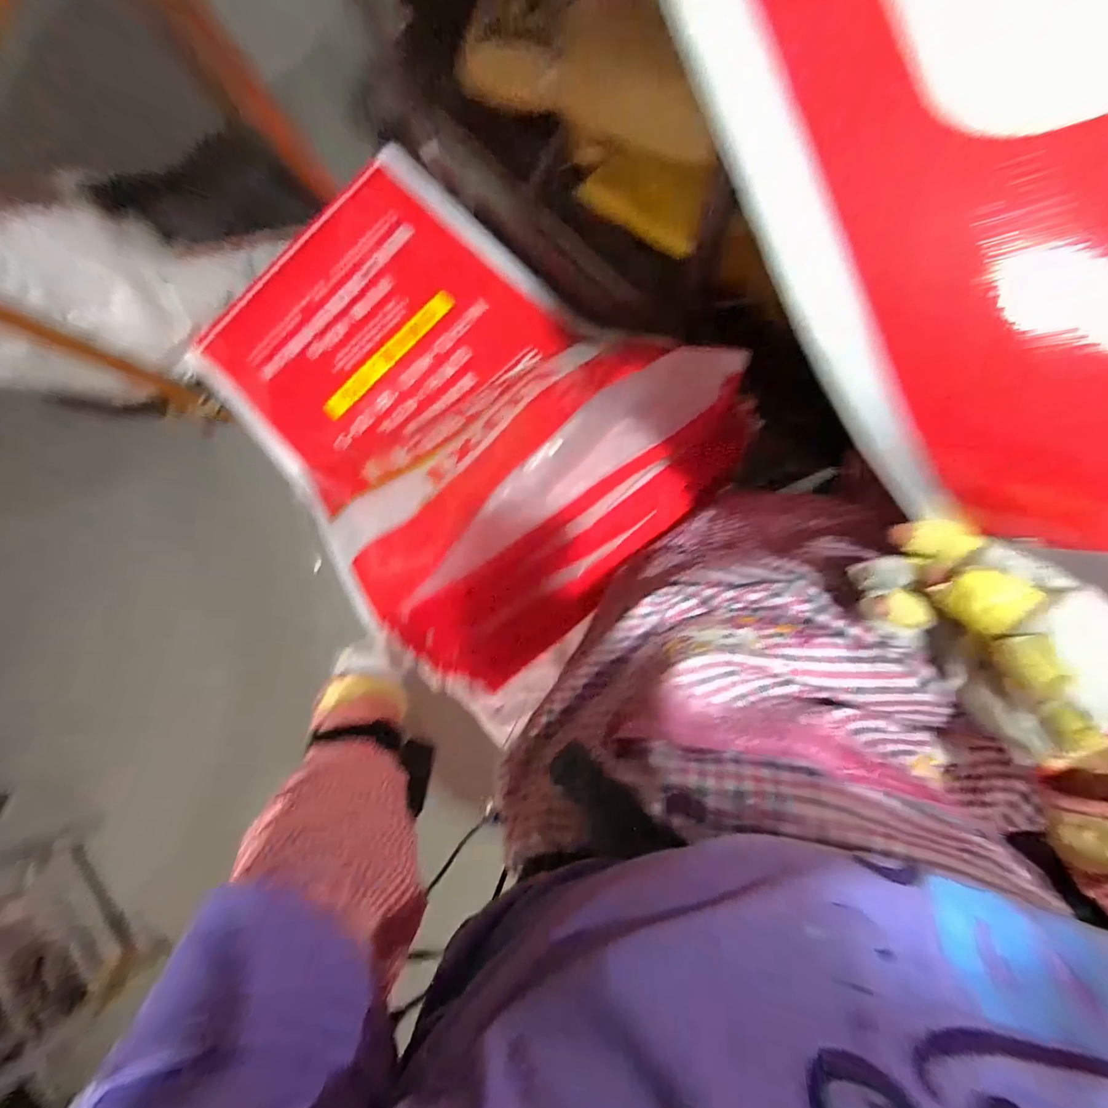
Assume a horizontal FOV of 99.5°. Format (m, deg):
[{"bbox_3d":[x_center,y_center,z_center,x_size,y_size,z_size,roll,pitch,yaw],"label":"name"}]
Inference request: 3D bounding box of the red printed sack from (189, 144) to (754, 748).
[{"bbox_3d":[-0.224,-0.266,0.763,0.548,0.217,0.875,-38,59,2],"label":"red printed sack"}]

